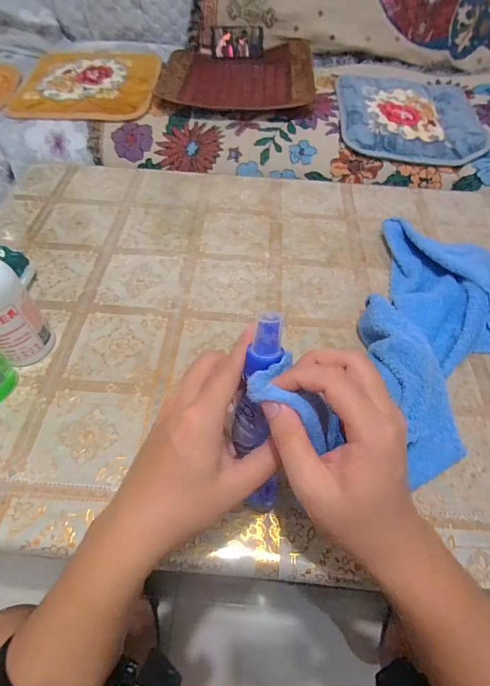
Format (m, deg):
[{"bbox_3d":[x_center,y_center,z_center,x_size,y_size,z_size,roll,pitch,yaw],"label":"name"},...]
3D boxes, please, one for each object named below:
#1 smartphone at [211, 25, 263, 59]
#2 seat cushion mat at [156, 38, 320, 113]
[{"bbox_3d":[-0.024,-0.924,1.117,0.157,0.078,0.009,2,43,4],"label":"smartphone"},{"bbox_3d":[-0.023,-0.781,1.045,0.443,0.051,0.357,7,56,3],"label":"seat cushion mat"}]

